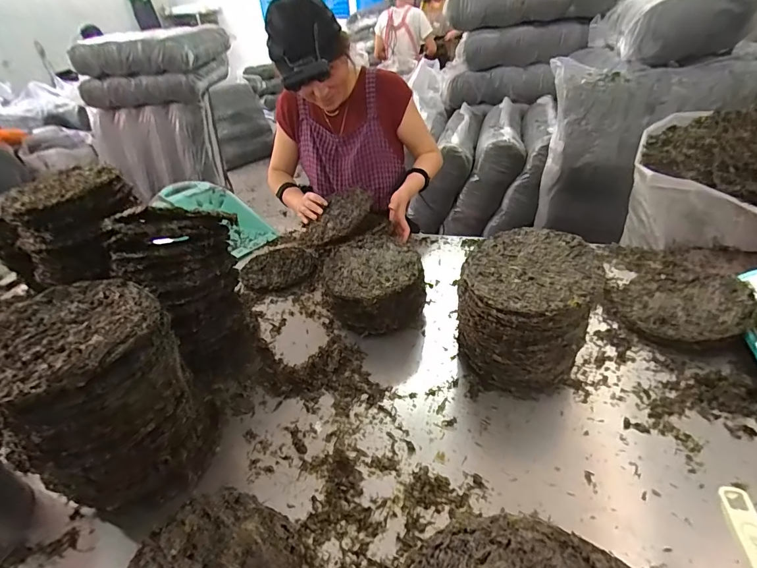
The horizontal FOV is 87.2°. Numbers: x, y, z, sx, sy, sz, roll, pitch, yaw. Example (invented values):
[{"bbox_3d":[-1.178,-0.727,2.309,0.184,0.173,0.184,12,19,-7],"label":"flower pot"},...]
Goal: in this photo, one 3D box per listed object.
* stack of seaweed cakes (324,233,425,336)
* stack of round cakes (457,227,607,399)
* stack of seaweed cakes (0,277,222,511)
[{"bbox_3d":[-0.010,0.001,0.828,0.190,0.112,0.220,-13,35,-9],"label":"stack of seaweed cakes"},{"bbox_3d":[0.239,0.047,0.654,0.185,0.196,0.190,17,40,30],"label":"stack of round cakes"},{"bbox_3d":[-0.349,0.156,0.528,0.191,0.254,0.190,-19,36,-18],"label":"stack of seaweed cakes"}]

